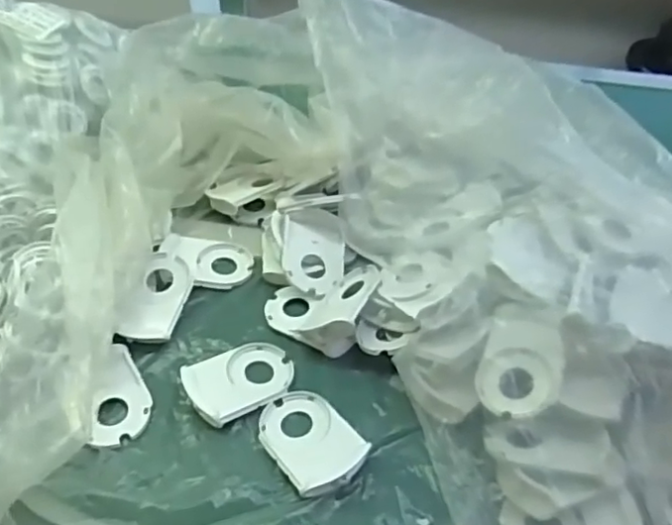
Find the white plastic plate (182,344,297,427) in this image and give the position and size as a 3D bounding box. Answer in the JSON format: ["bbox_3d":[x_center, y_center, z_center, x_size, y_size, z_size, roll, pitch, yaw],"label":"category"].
[{"bbox_3d":[-0.075,0.091,0.486,0.084,0.007,0.056,-18,53,-37],"label":"white plastic plate"}]

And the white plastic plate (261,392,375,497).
[{"bbox_3d":[-0.019,0.126,0.446,0.058,0.012,0.084,-25,41,-24],"label":"white plastic plate"}]

